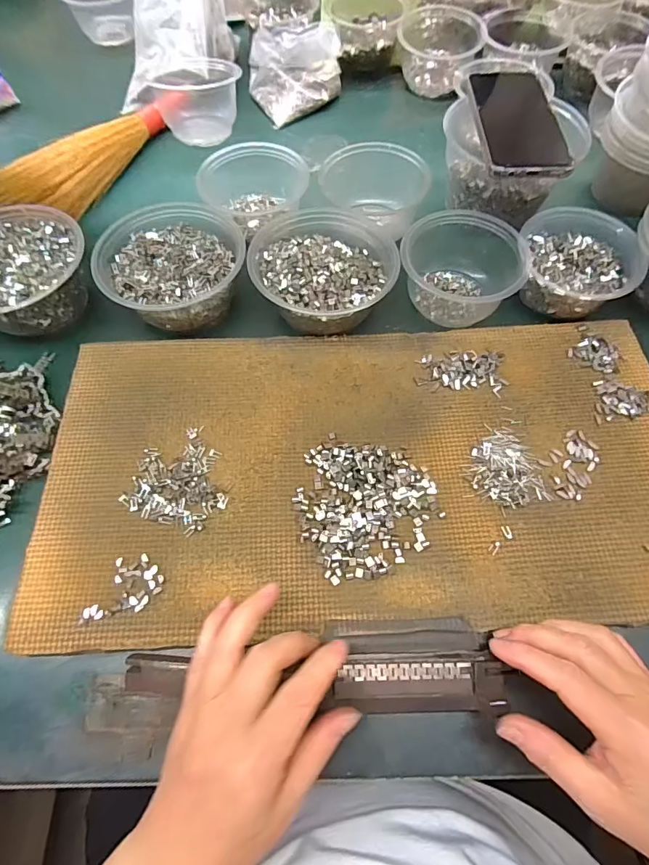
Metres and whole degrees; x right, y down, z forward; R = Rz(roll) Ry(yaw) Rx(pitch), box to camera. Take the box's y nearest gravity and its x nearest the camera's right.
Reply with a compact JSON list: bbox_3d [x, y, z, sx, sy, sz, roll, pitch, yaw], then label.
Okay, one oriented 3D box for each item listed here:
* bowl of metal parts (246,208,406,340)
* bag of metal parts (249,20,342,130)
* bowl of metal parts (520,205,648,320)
[{"bbox_3d":[-0.003,-0.157,0.429,0.138,0.051,0.137,-22,66,-10],"label":"bowl of metal parts"},{"bbox_3d":[-0.036,-0.481,0.586,0.126,0.065,0.102,-7,65,-4],"label":"bag of metal parts"},{"bbox_3d":[0.246,-0.168,0.430,0.105,0.050,0.113,0,64,0],"label":"bowl of metal parts"}]

